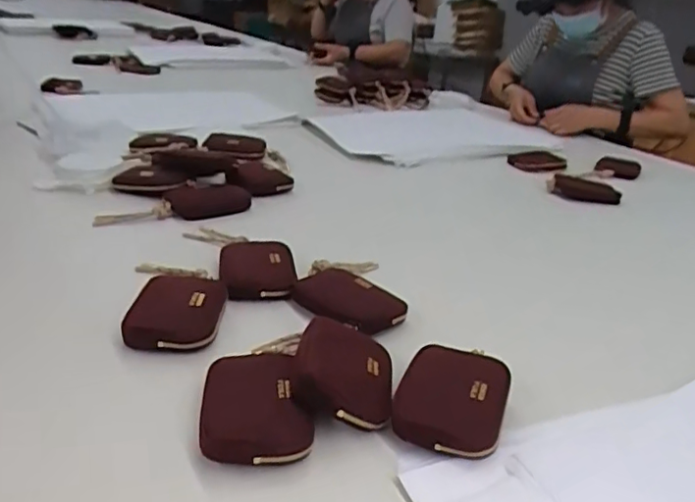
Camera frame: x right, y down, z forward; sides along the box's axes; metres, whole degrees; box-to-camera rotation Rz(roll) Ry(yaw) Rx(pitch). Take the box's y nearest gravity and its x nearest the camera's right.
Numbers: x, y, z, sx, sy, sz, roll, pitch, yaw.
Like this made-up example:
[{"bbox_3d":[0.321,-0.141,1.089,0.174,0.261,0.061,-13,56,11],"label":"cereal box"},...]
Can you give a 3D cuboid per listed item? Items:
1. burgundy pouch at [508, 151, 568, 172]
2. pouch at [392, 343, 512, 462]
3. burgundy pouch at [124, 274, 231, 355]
[{"bbox_3d":[0.378,-0.177,1.192,0.117,0.035,0.027,8,25,7],"label":"burgundy pouch"},{"bbox_3d":[0.084,0.117,0.482,0.083,0.029,0.107,13,26,17],"label":"pouch"},{"bbox_3d":[-0.158,0.055,0.567,0.079,0.024,0.100,4,25,-2],"label":"burgundy pouch"}]

